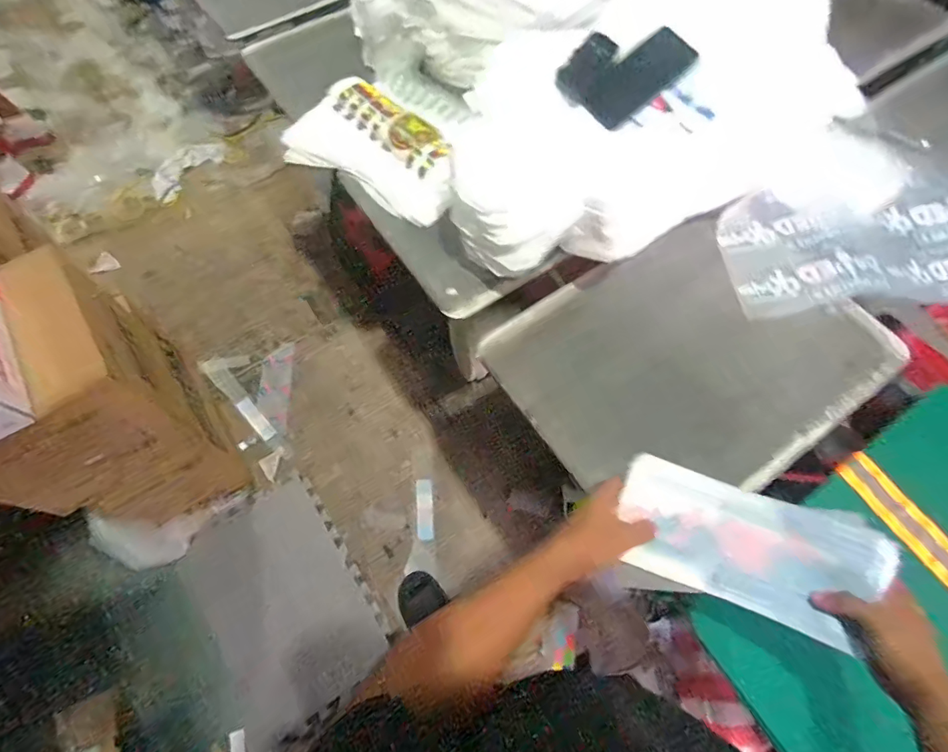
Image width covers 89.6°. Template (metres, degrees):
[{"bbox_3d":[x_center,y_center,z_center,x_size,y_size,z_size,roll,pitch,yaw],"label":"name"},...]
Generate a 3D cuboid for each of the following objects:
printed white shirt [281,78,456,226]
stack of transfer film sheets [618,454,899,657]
[{"bbox_3d":[-0.166,-0.437,0.905,0.364,0.038,0.229,31,68,14],"label":"printed white shirt"},{"bbox_3d":[0.275,0.178,0.491,0.243,0.021,0.125,15,88,14],"label":"stack of transfer film sheets"}]

